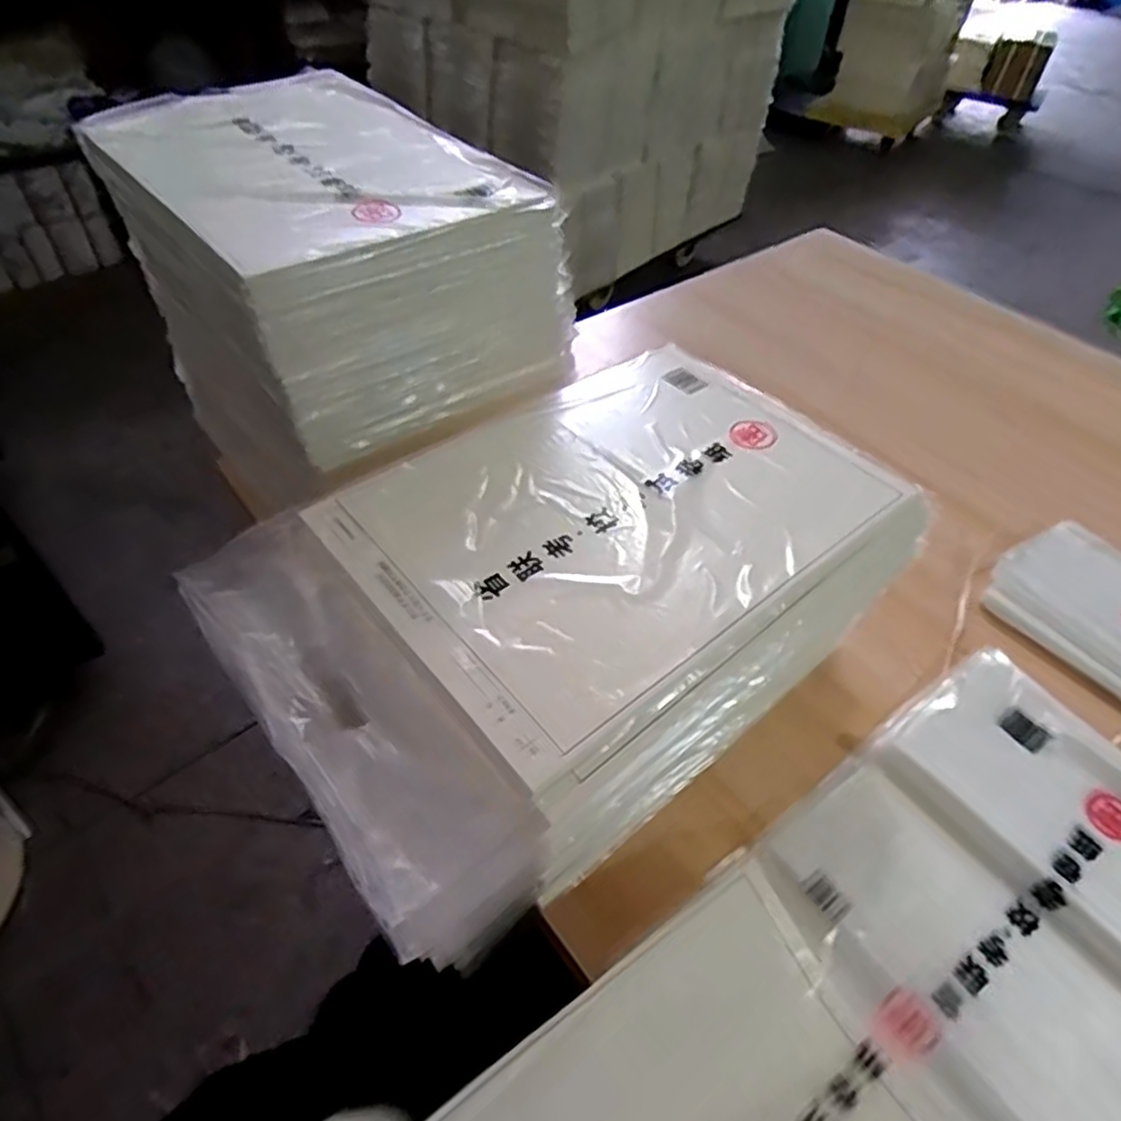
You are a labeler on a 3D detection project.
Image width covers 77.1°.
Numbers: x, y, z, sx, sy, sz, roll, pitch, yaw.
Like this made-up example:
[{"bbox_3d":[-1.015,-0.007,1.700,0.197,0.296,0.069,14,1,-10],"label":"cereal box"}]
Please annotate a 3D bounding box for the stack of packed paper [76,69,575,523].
[{"bbox_3d":[-0.243,-0.318,0.715,0.281,0.201,0.471,-30,57,-26],"label":"stack of packed paper"}]

